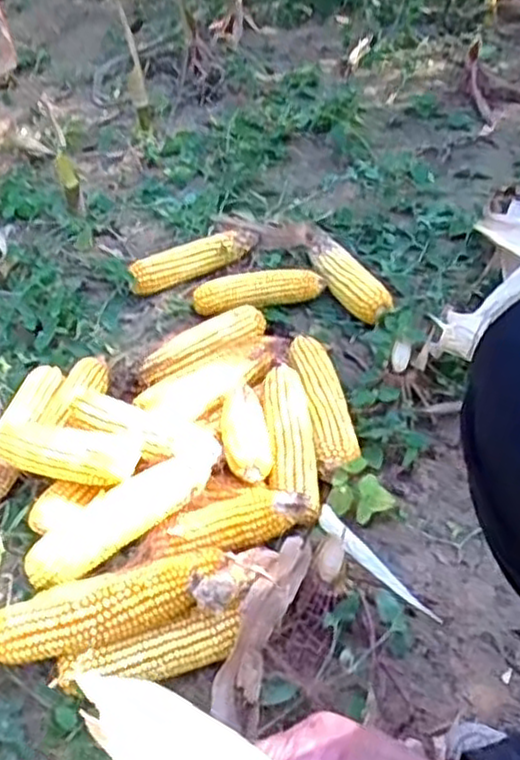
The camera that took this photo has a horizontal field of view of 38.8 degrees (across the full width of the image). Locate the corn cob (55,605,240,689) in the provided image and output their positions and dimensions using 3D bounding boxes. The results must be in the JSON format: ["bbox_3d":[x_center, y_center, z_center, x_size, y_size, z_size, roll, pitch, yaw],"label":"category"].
[{"bbox_3d":[-0.096,0.242,0.652,0.163,0.036,0.039,-17,46,-9],"label":"corn cob"}]

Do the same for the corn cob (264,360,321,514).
[{"bbox_3d":[0.032,0.059,0.813,0.049,0.042,0.166,-7,59,-1],"label":"corn cob"}]

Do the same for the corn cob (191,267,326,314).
[{"bbox_3d":[-0.004,-0.126,1.040,0.179,0.042,0.040,-8,45,-2],"label":"corn cob"}]

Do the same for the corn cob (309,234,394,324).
[{"bbox_3d":[0.120,-0.142,1.037,0.059,0.039,0.187,-20,47,-12],"label":"corn cob"}]

